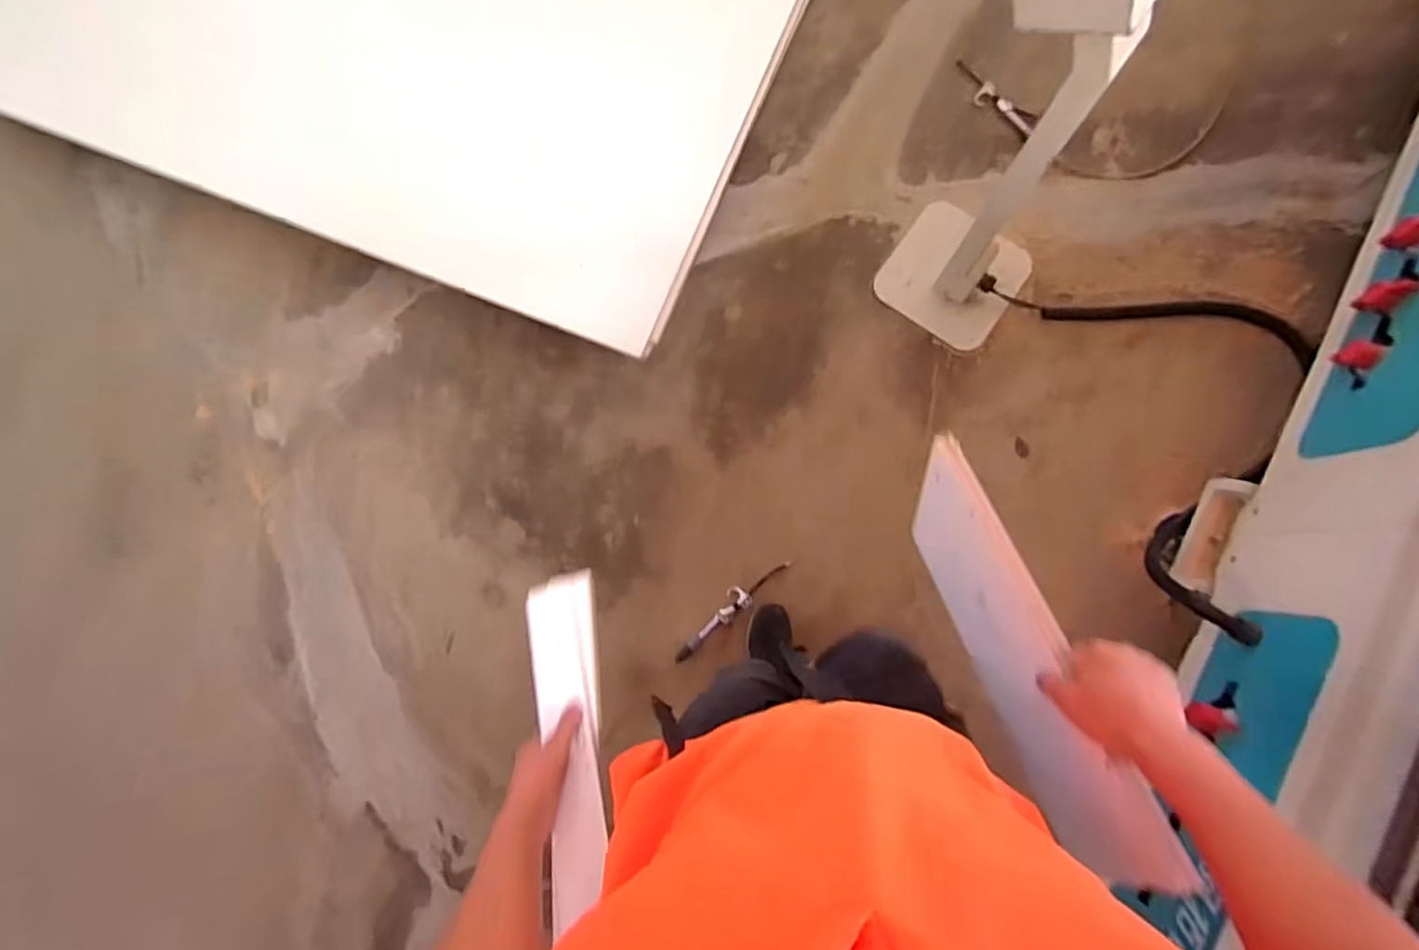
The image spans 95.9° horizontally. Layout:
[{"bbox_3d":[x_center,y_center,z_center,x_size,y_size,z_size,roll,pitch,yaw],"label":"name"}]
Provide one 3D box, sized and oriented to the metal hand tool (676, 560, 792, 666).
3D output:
[{"bbox_3d":[0.048,0.312,1.509,0.339,0.024,0.056,-43,84,-1],"label":"metal hand tool"}]

